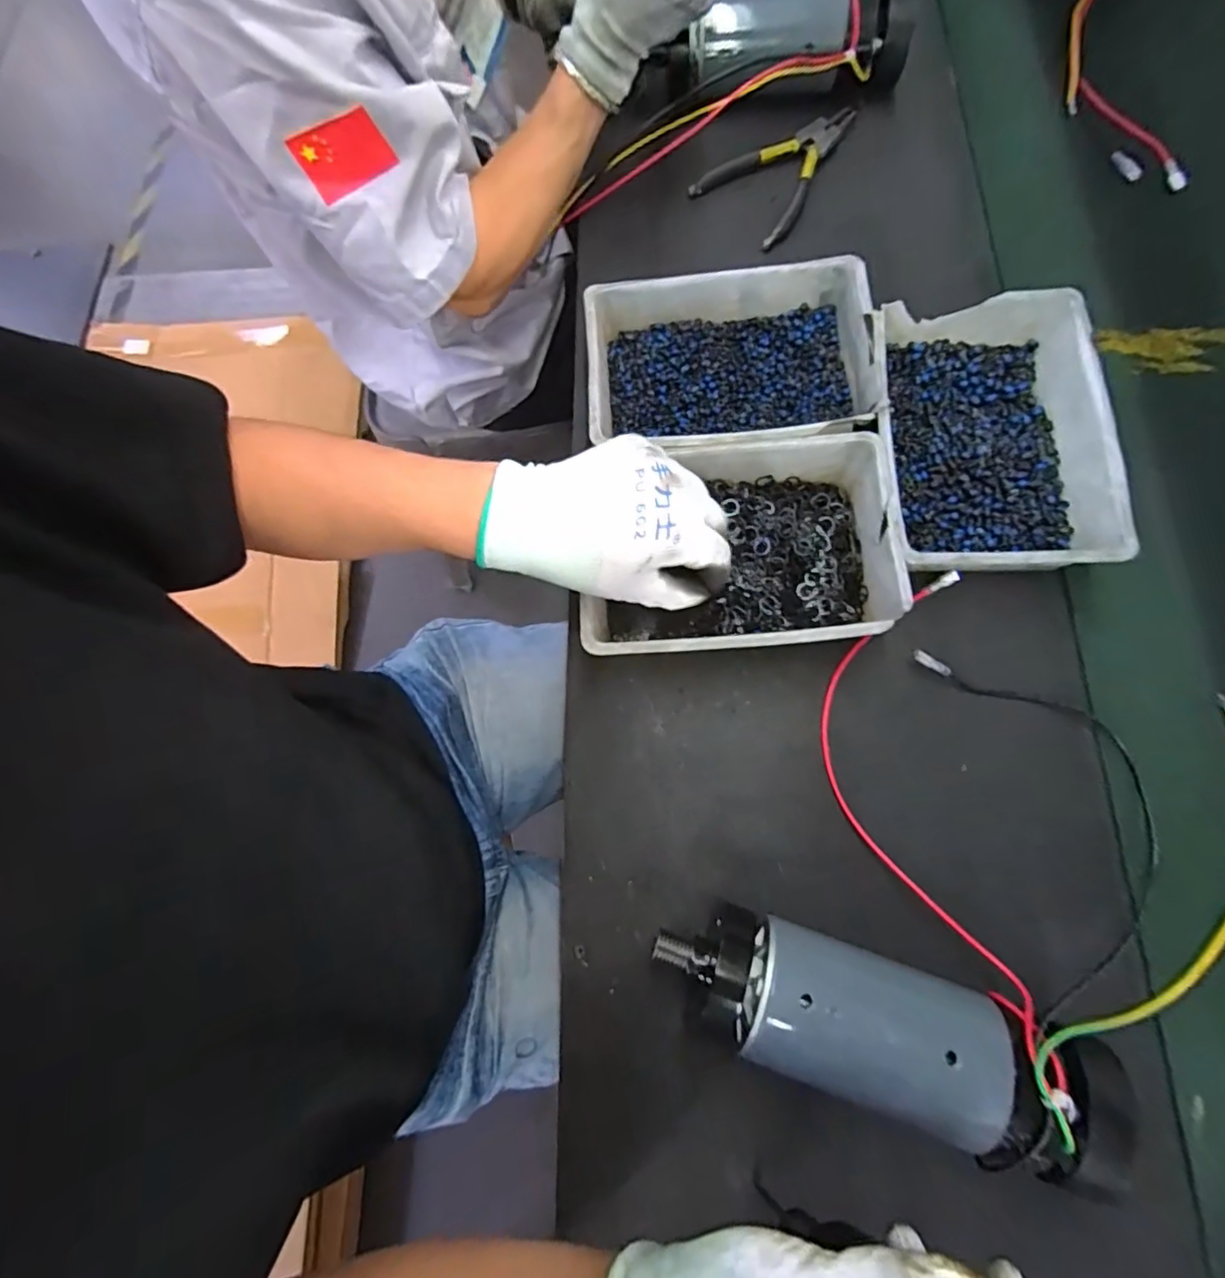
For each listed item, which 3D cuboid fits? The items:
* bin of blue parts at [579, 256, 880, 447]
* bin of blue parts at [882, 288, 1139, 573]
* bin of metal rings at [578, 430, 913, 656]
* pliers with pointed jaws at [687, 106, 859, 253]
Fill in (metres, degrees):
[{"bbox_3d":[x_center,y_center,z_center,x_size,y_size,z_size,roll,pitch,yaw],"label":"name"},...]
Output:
[{"bbox_3d":[0.084,-0.203,0.444,0.204,0.047,0.147,-2,75,3],"label":"bin of blue parts"},{"bbox_3d":[0.258,-0.142,0.415,0.142,0.050,0.206,3,76,4],"label":"bin of blue parts"},{"bbox_3d":[0.079,-0.060,0.404,0.203,0.055,0.145,-4,75,1],"label":"bin of metal rings"},{"bbox_3d":[0.154,-0.414,0.520,0.145,0.021,0.096,-42,77,-7],"label":"pliers with pointed jaws"}]

